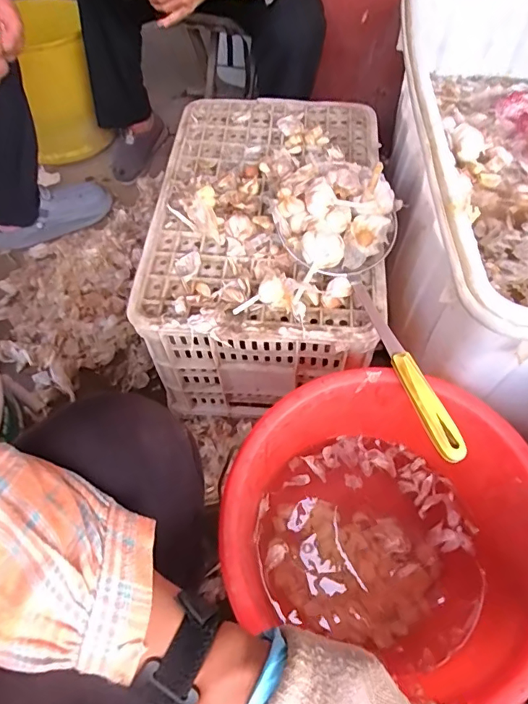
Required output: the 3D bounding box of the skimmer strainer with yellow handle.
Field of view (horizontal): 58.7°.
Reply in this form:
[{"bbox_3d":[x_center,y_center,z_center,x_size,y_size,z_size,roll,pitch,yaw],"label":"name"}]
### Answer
[{"bbox_3d":[0.145,-0.063,0.591,0.152,0.097,0.406,-17,66,-13],"label":"skimmer strainer with yellow handle"}]

